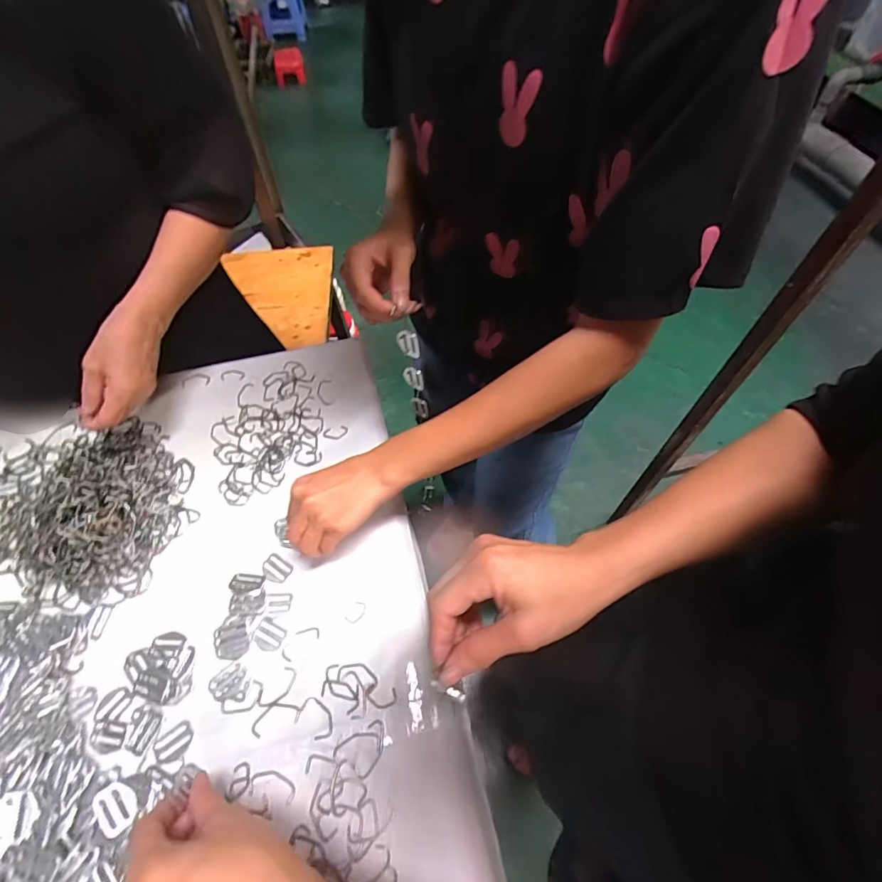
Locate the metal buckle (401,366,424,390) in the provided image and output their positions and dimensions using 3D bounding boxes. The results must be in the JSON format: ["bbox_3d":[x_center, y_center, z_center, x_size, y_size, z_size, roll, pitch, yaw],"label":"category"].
[{"bbox_3d":[-0.030,-0.068,0.516,0.021,0.038,0.006,-2,59,0],"label":"metal buckle"}]

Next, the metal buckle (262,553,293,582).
[{"bbox_3d":[-0.167,0.129,0.477,0.030,0.004,0.024,27,62,17],"label":"metal buckle"}]

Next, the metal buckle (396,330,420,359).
[{"bbox_3d":[-0.032,-0.096,0.468,0.021,0.037,0.006,14,61,9],"label":"metal buckle"}]

